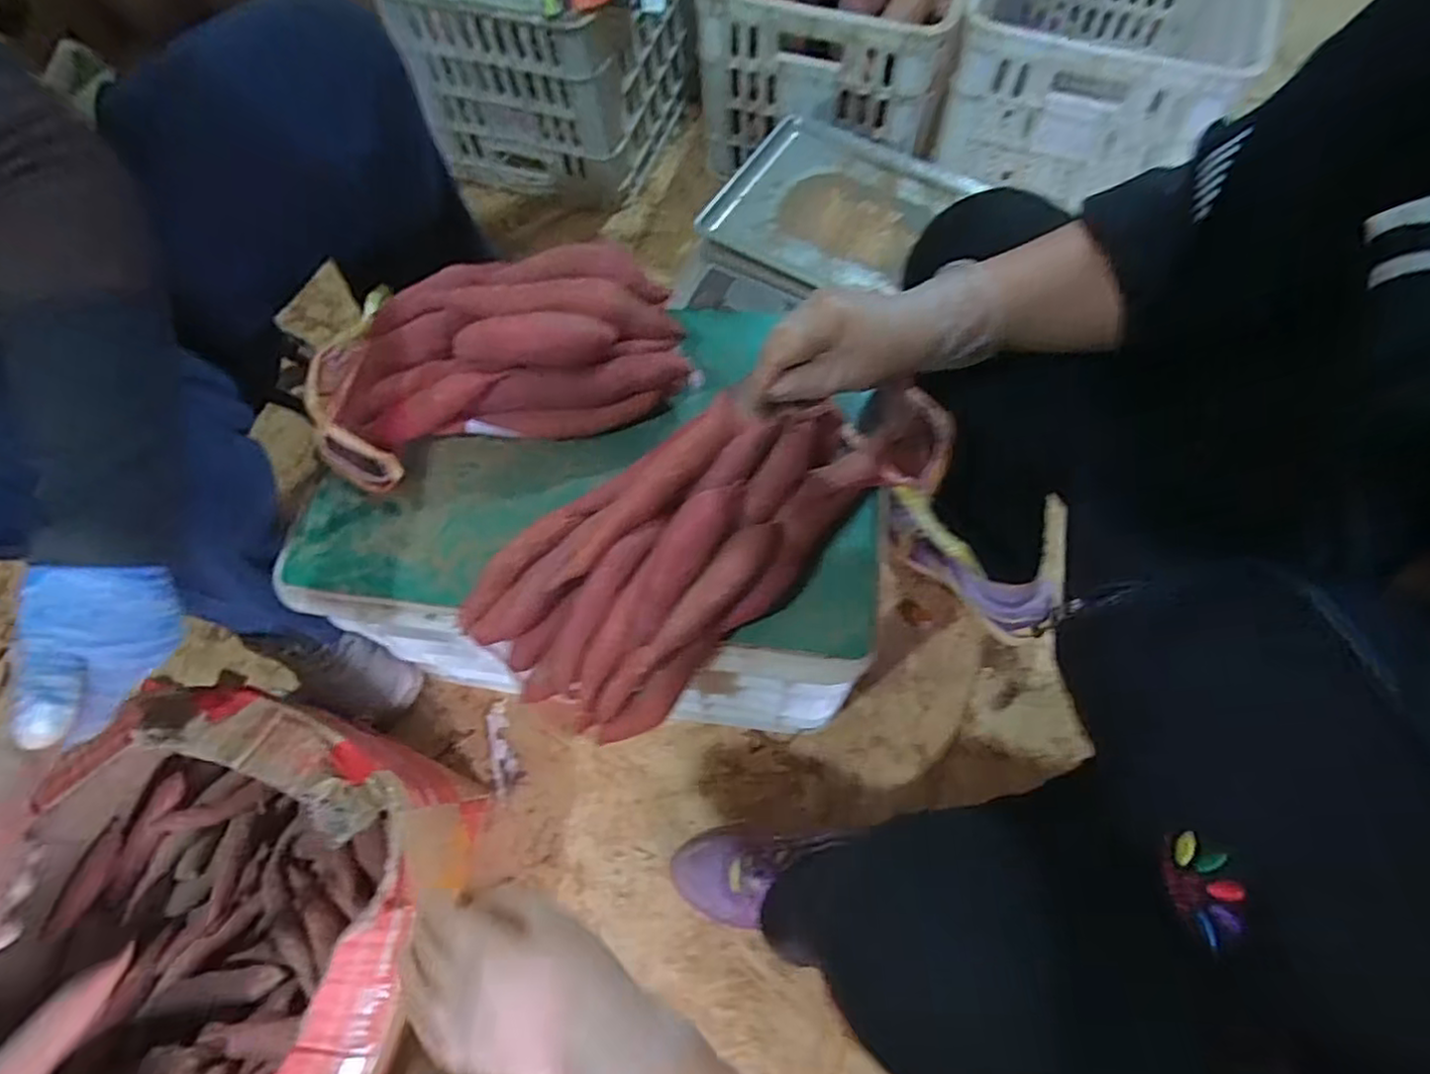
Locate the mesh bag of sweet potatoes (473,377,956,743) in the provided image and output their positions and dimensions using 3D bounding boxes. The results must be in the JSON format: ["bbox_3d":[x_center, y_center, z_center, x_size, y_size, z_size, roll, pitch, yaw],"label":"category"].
[{"bbox_3d":[-0.011,0.005,0.490,0.354,0.096,0.162,-33,69,-4],"label":"mesh bag of sweet potatoes"}]

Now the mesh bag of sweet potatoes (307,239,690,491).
[{"bbox_3d":[-0.185,-0.159,0.576,0.308,0.091,0.148,-14,67,-3],"label":"mesh bag of sweet potatoes"}]

